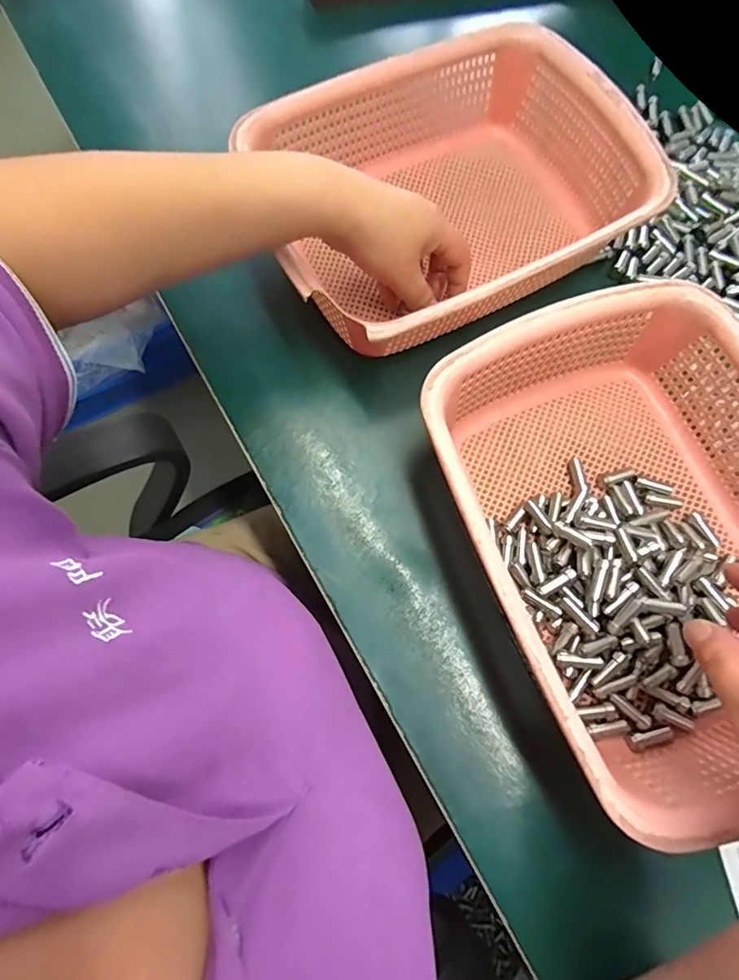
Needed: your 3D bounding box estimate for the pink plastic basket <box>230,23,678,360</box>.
[{"bbox_3d":[0.064,-0.224,0.372,0.275,0.084,0.207,-25,75,-8],"label":"pink plastic basket"}]

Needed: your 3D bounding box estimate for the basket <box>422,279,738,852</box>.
[{"bbox_3d":[0.168,0.024,0.298,0.210,0.078,0.279,-20,75,-7],"label":"basket"}]

